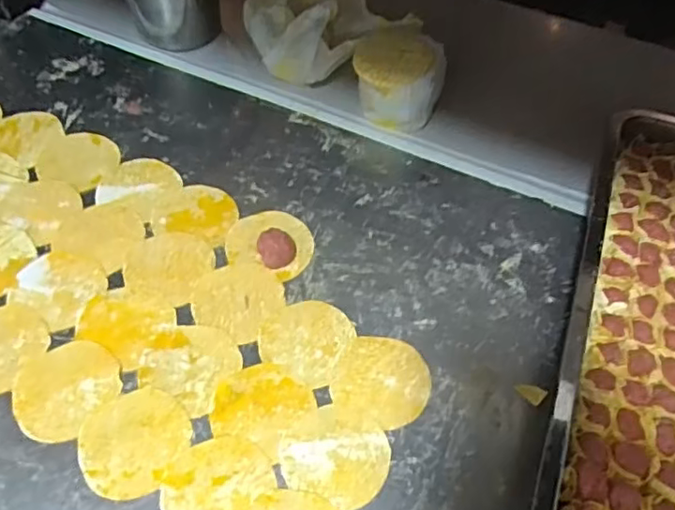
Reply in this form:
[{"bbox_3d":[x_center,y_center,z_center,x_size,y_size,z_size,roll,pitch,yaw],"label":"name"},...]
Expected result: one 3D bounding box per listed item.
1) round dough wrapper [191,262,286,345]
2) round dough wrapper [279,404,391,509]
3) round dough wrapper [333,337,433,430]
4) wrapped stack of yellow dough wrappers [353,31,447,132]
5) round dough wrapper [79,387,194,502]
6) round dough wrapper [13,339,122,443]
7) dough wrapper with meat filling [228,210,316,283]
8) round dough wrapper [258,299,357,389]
[{"bbox_3d":[-0.091,0.039,0.549,0.075,0.004,0.076,2,56,-3],"label":"round dough wrapper"},{"bbox_3d":[-0.001,0.155,0.473,0.083,0.004,0.074,22,57,10],"label":"round dough wrapper"},{"bbox_3d":[0.037,0.107,0.508,0.079,0.004,0.078,2,56,-3],"label":"round dough wrapper"},{"bbox_3d":[0.068,-0.195,0.668,0.100,0.088,0.075,13,56,5],"label":"wrapped stack of yellow dough wrappers"},{"bbox_3d":[-0.163,0.144,0.473,0.080,0.004,0.082,2,56,-3],"label":"round dough wrapper"},{"bbox_3d":[-0.222,0.109,0.494,0.081,0.004,0.081,2,56,-3],"label":"round dough wrapper"},{"bbox_3d":[-0.064,-0.017,0.577,0.082,0.021,0.071,18,56,7],"label":"dough wrapper with meat filling"},{"bbox_3d":[-0.028,0.072,0.530,0.077,0.004,0.073,2,56,-3],"label":"round dough wrapper"}]

